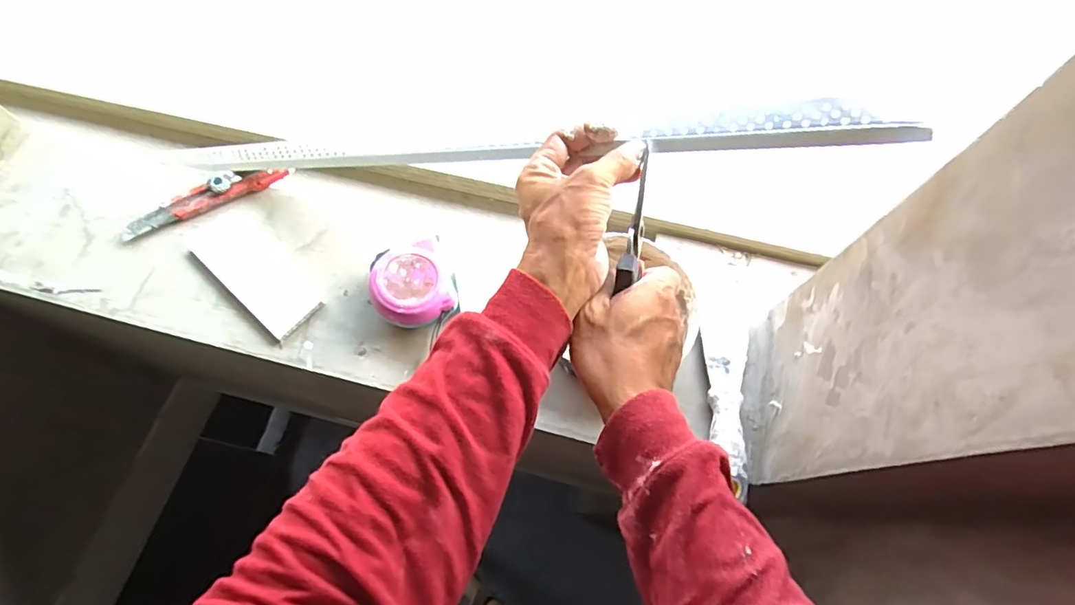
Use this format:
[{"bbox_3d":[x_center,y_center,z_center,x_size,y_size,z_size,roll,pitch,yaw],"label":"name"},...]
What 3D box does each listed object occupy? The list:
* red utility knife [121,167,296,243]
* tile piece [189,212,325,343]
[{"bbox_3d":[-0.351,-0.114,0.550,0.171,0.021,0.029,-24,67,-12],"label":"red utility knife"},{"bbox_3d":[-0.282,-0.031,0.522,0.153,0.011,0.065,38,69,15],"label":"tile piece"}]

